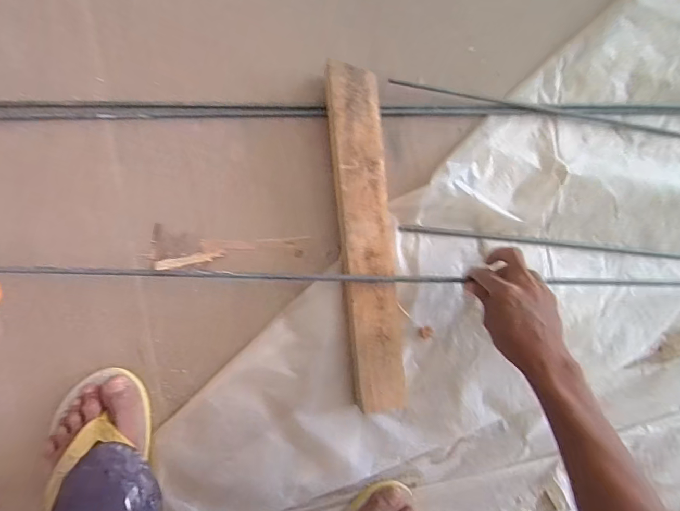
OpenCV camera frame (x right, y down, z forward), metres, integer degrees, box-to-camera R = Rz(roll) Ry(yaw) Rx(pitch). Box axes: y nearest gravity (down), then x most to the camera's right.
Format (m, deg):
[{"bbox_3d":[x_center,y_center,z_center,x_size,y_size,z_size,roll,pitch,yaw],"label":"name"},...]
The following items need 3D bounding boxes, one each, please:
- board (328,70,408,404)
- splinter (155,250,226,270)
[{"bbox_3d":[0.032,-0.020,0.467,0.063,0.012,0.395,-5,89,-10],"label":"board"},{"bbox_3d":[-0.175,0.005,0.469,0.077,0.006,0.012,-11,89,-8],"label":"splinter"}]

